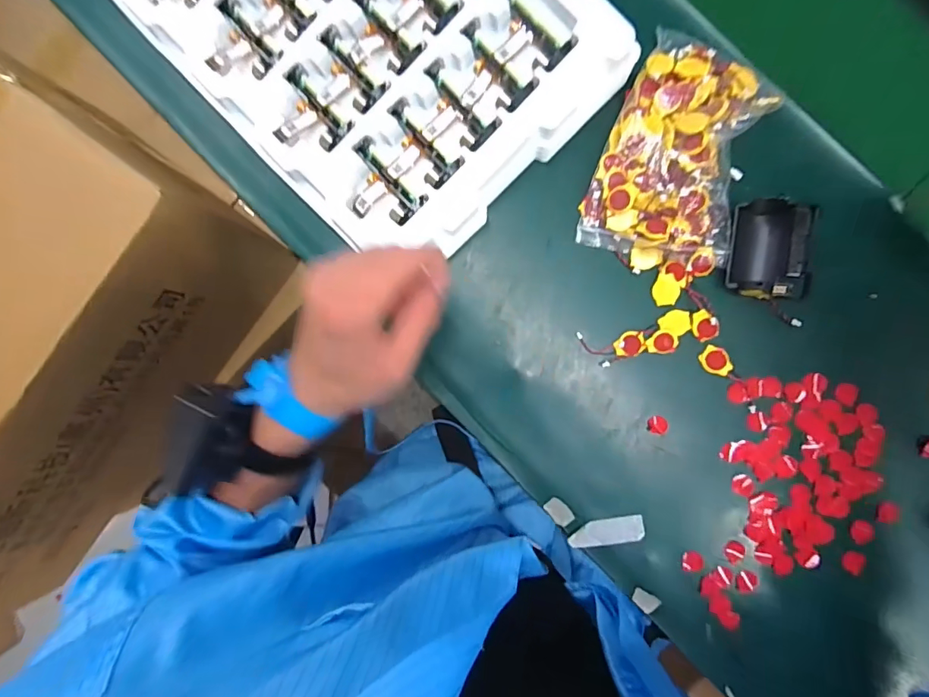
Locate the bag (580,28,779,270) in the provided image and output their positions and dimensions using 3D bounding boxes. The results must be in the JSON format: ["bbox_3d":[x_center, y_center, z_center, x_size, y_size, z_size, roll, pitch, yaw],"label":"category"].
[{"bbox_3d":[0.165,-0.147,0.366,0.118,0.035,0.169,15,90,3],"label":"bag"}]

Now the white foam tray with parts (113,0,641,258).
[{"bbox_3d":[-0.106,-0.278,0.369,0.248,0.051,0.426,-44,88,2],"label":"white foam tray with parts"}]

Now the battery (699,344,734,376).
[{"bbox_3d":[0.201,0.010,0.380,0.025,0.005,0.019,38,91,3],"label":"battery"}]

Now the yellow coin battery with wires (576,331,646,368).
[{"bbox_3d":[0.119,0.001,0.386,0.052,0.004,0.028,-2,89,3],"label":"yellow coin battery with wires"}]

